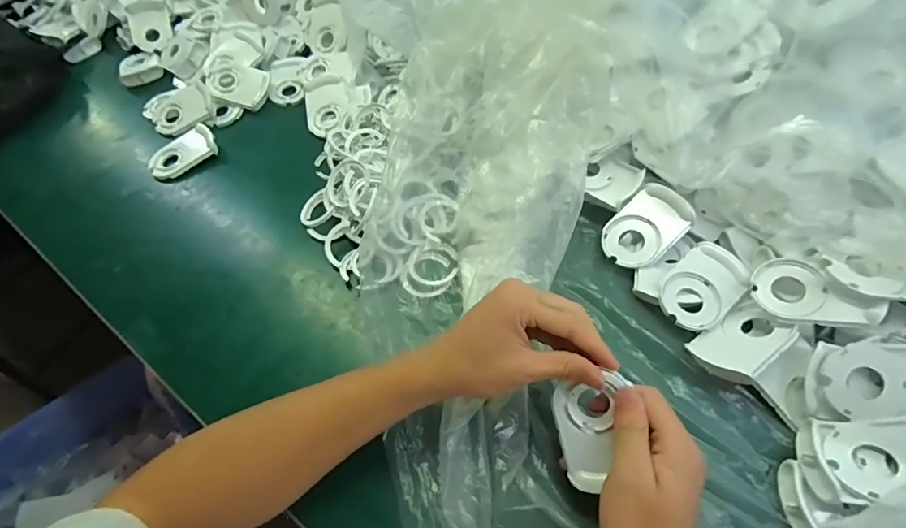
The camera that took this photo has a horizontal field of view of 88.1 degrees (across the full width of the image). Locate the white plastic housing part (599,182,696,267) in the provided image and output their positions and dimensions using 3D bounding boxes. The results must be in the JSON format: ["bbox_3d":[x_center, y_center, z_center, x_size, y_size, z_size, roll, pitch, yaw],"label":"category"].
[{"bbox_3d":[0.184,-0.034,0.449,0.083,0.017,0.058,-45,67,2],"label":"white plastic housing part"}]

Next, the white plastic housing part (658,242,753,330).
[{"bbox_3d":[0.220,0.019,0.414,0.083,0.016,0.054,-36,60,-19],"label":"white plastic housing part"}]

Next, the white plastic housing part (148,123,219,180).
[{"bbox_3d":[-0.336,-0.139,0.578,0.081,0.021,0.054,-37,61,-20],"label":"white plastic housing part"}]

